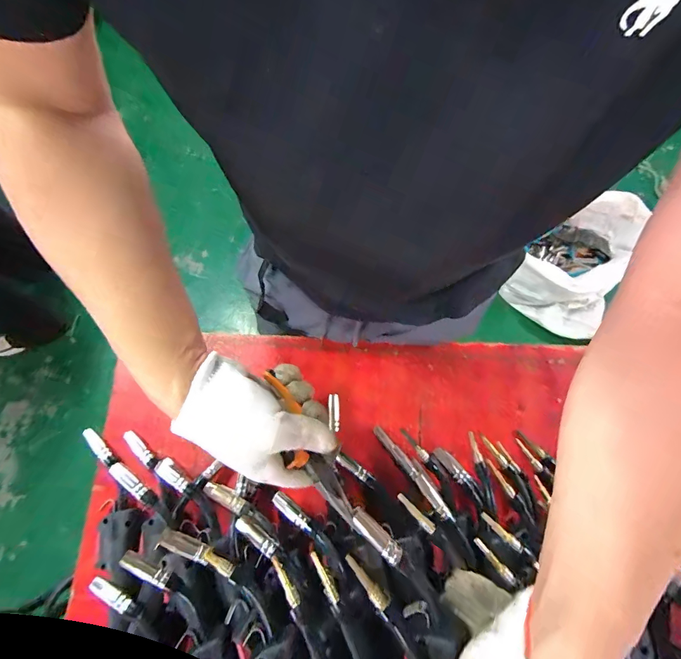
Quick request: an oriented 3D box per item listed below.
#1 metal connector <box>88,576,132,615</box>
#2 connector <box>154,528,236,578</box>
[{"bbox_3d":[-0.263,0.302,0.422,0.049,0.010,0.016,32,75,8],"label":"metal connector"},{"bbox_3d":[-0.143,0.223,0.372,0.080,0.012,0.021,18,73,4],"label":"connector"}]

